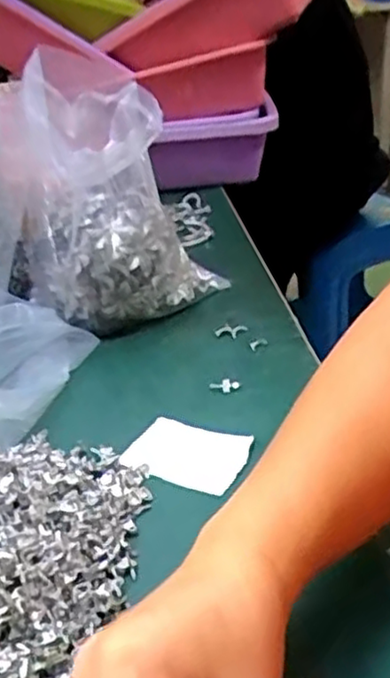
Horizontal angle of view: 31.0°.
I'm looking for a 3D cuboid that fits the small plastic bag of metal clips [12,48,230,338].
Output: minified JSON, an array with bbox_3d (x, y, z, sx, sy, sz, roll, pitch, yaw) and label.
[{"bbox_3d":[-0.068,-0.117,0.608,0.159,0.198,0.131,-13,29,-11],"label":"small plastic bag of metal clips"}]

